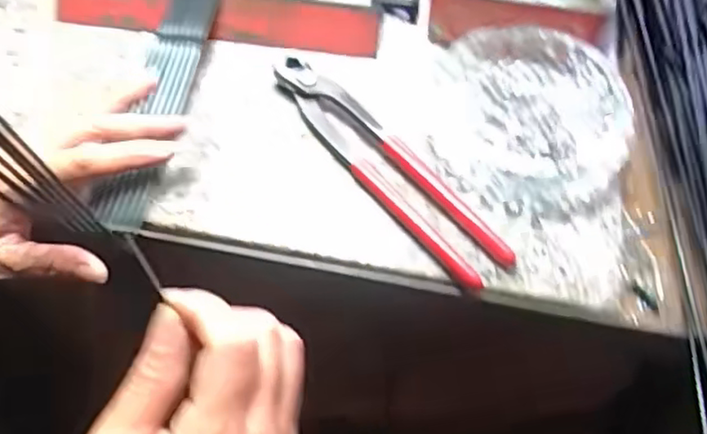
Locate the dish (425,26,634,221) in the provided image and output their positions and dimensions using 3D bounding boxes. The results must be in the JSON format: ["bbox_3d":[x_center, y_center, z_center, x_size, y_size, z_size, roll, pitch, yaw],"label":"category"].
[{"bbox_3d":[0.110,-0.064,0.400,0.121,0.025,0.121,8,59,3],"label":"dish"}]

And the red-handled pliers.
[{"bbox_3d":[0.016,-0.036,0.394,0.037,0.013,0.193,-34,65,-20],"label":"red-handled pliers"}]

